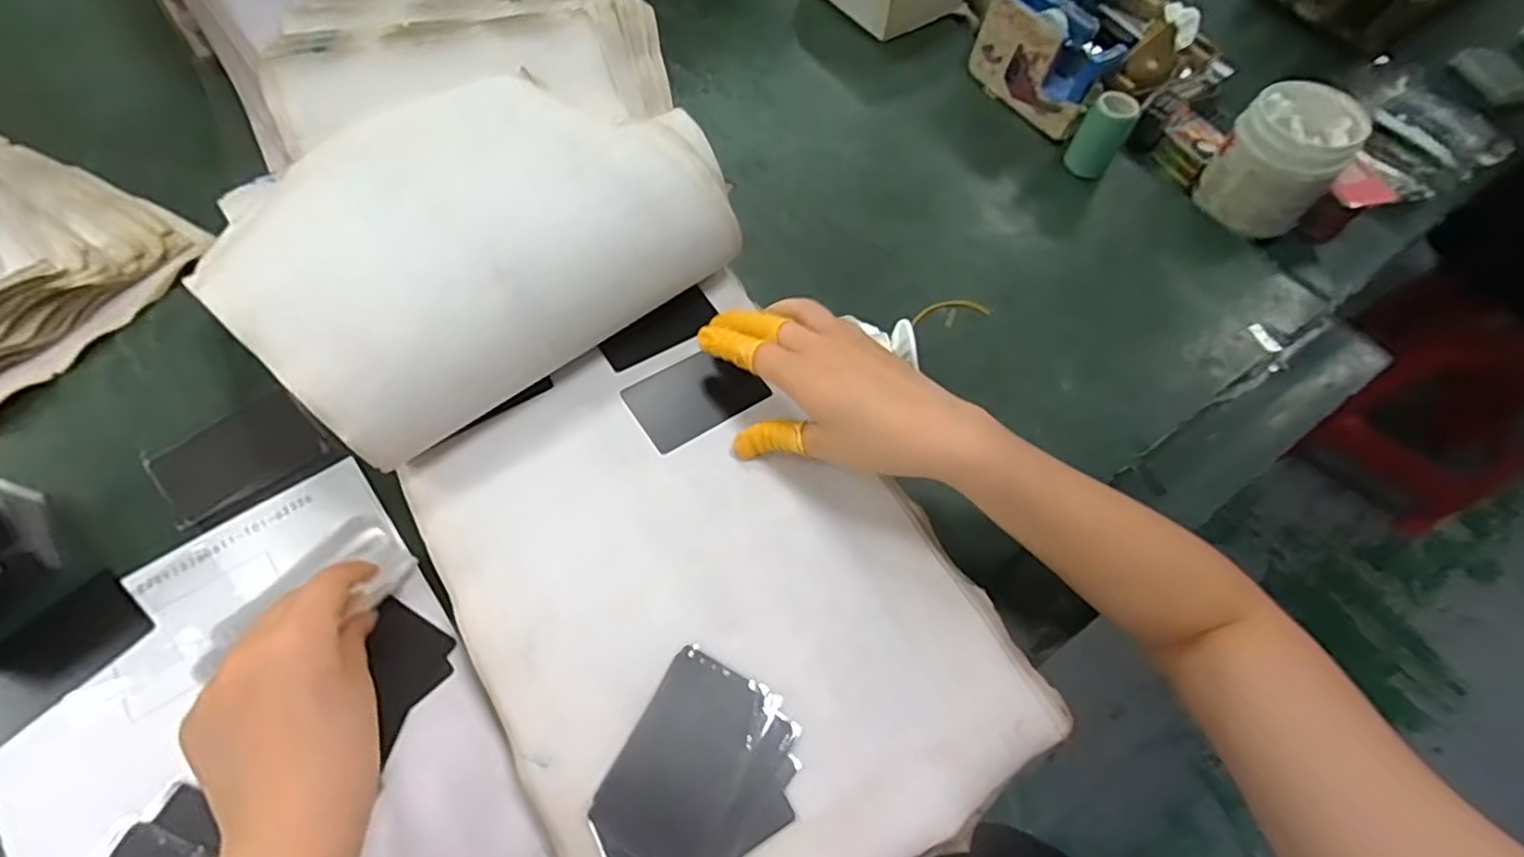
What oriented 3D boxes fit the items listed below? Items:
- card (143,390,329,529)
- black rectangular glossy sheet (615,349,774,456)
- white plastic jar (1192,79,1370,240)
[{"bbox_3d":[-0.335,0.016,0.433,0.088,0.004,0.059,-34,73,-21],"label":"card"},{"bbox_3d":[-0.043,-0.022,0.442,0.082,0.004,0.053,-29,67,-20],"label":"black rectangular glossy sheet"},{"bbox_3d":[0.479,-0.247,0.627,0.098,0.113,0.095,2,60,-4],"label":"white plastic jar"}]

